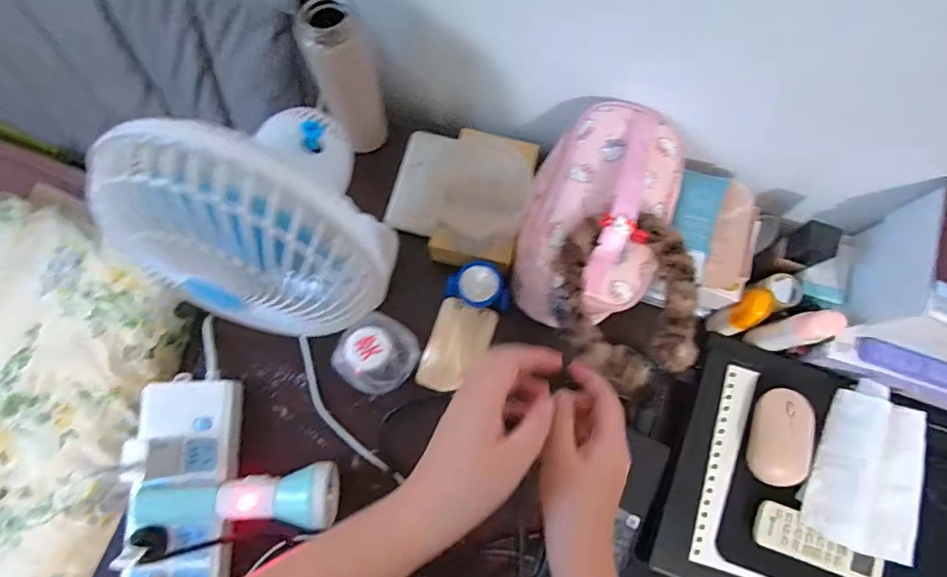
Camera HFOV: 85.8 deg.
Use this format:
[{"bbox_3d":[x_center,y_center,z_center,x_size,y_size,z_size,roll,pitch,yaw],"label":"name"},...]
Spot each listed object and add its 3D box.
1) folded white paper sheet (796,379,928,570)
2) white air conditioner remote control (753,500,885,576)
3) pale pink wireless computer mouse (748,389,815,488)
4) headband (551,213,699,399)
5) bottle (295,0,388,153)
[{"bbox_3d":[0.417,0.186,0.538,0.109,0.032,0.171,21,73,4],"label":"folded white paper sheet"},{"bbox_3d":[0.352,0.261,0.525,0.125,0.020,0.044,20,73,4],"label":"white air conditioner remote control"},{"bbox_3d":[0.332,0.161,0.547,0.058,0.033,0.097,16,73,3],"label":"pale pink wireless computer mouse"},{"bbox_3d":[0.149,0.011,0.492,0.152,0.042,0.152,-1,94,-14],"label":"headband"},{"bbox_3d":[-0.136,-0.222,0.548,0.064,0.183,0.063,1,73,-2],"label":"bottle"}]

